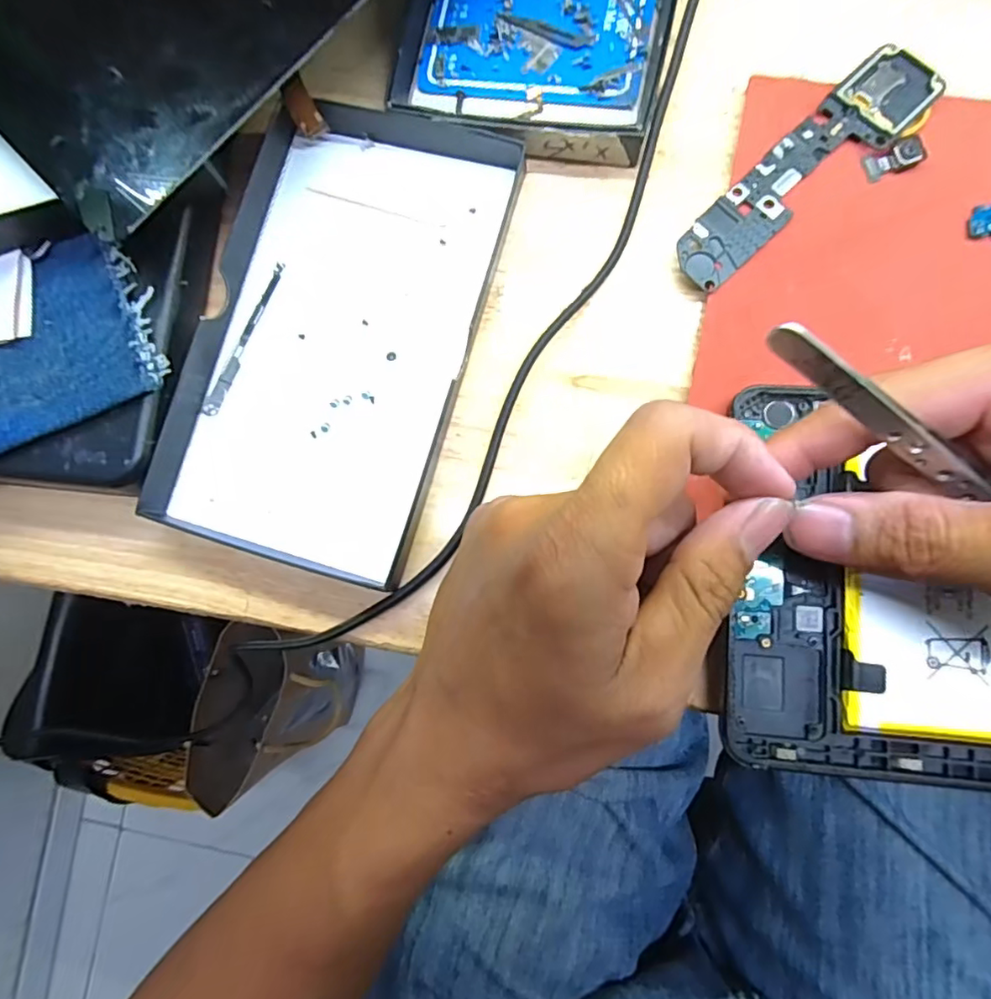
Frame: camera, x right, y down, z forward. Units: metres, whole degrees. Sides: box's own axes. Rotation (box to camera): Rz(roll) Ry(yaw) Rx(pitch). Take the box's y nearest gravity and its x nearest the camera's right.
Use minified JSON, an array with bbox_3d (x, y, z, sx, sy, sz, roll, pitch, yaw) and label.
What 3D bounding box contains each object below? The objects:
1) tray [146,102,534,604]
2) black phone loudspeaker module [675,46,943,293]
[{"bbox_3d":[-0.061,-0.065,0.216,0.099,0.016,0.174,16,86,9],"label":"tray"},{"bbox_3d":[0.110,-0.119,0.204,0.108,0.005,0.026,-42,81,1],"label":"black phone loudspeaker module"}]

